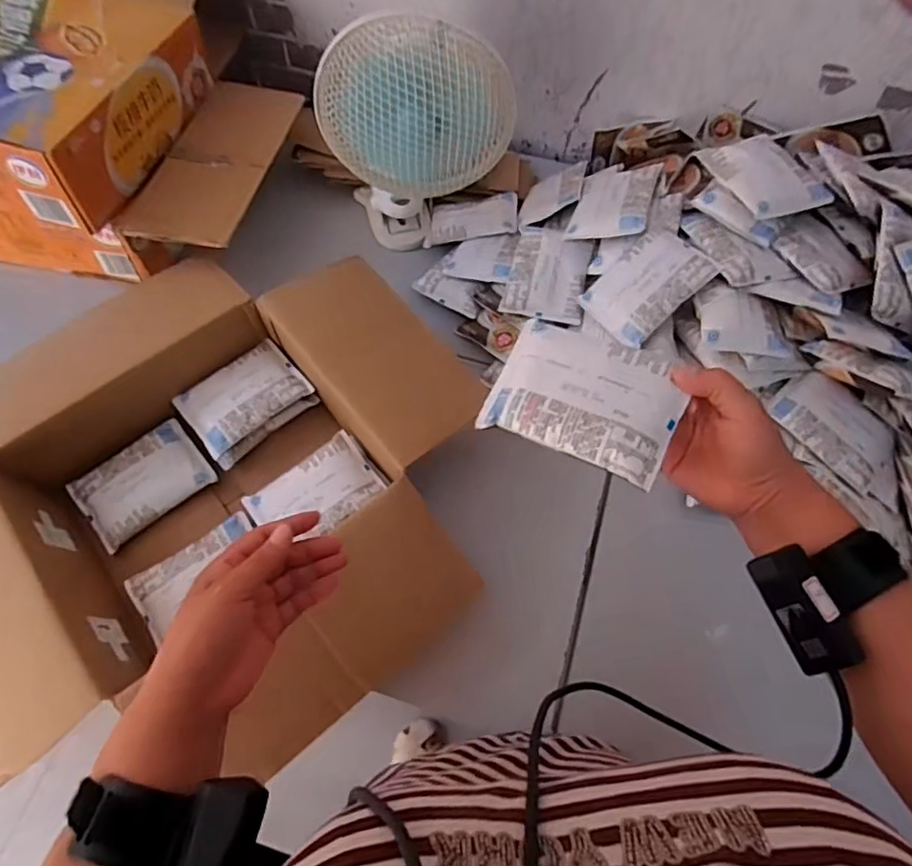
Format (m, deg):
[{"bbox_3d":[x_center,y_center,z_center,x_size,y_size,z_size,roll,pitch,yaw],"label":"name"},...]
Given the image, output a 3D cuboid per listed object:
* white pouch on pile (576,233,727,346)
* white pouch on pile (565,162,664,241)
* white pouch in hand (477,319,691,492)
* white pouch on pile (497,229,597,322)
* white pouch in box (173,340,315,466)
[{"bbox_3d":[0.220,-0.172,0.664,0.131,0.019,0.094,-42,68,10],"label":"white pouch on pile"},{"bbox_3d":[0.197,-0.289,0.717,0.092,0.011,0.119,7,62,27],"label":"white pouch on pile"},{"bbox_3d":[0.090,-0.025,0.402,0.122,0.027,0.090,27,67,12],"label":"white pouch in hand"},{"bbox_3d":[0.115,-0.198,0.716,0.095,0.014,0.116,13,82,9],"label":"white pouch on pile"},{"bbox_3d":[-0.243,-0.041,0.667,0.132,0.025,0.097,-36,70,-16],"label":"white pouch in box"}]

